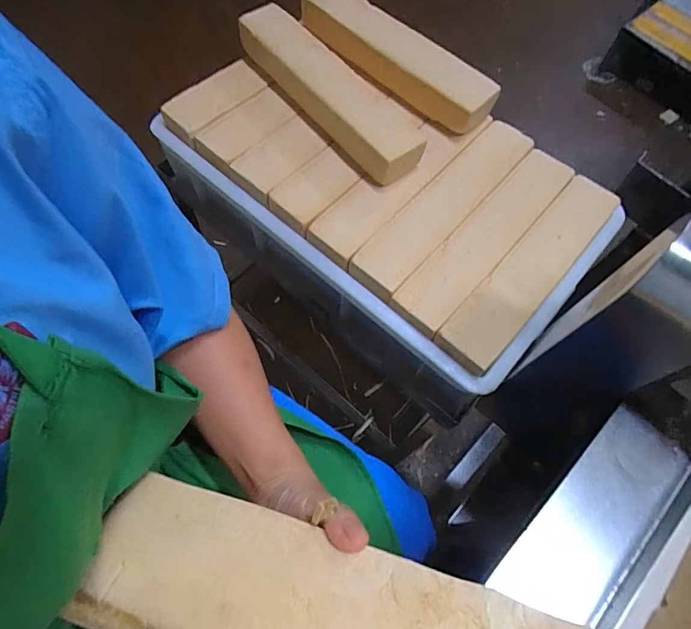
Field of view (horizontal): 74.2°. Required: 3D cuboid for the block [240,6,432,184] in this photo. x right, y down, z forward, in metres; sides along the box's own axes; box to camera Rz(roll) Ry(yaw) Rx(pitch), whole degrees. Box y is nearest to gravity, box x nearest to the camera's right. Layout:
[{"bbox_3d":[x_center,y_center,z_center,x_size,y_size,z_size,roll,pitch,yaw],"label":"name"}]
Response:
[{"bbox_3d":[-0.026,-0.343,0.688,0.100,0.058,0.361,-38,72,-18],"label":"block"}]

